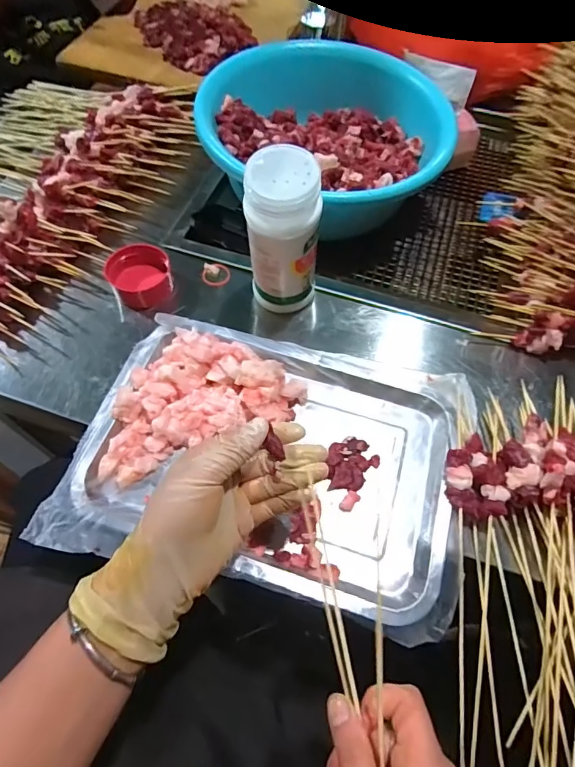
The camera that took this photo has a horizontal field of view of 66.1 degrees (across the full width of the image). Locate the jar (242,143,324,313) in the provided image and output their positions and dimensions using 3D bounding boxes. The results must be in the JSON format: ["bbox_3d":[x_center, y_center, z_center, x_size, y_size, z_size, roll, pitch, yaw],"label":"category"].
[{"bbox_3d":[-0.004,-0.127,0.411,0.062,0.162,0.052,4,62,1],"label":"jar"}]

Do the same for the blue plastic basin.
[{"bbox_3d":[0.053,-0.289,0.540,0.263,0.103,0.263,1,62,-1],"label":"blue plastic basin"}]

